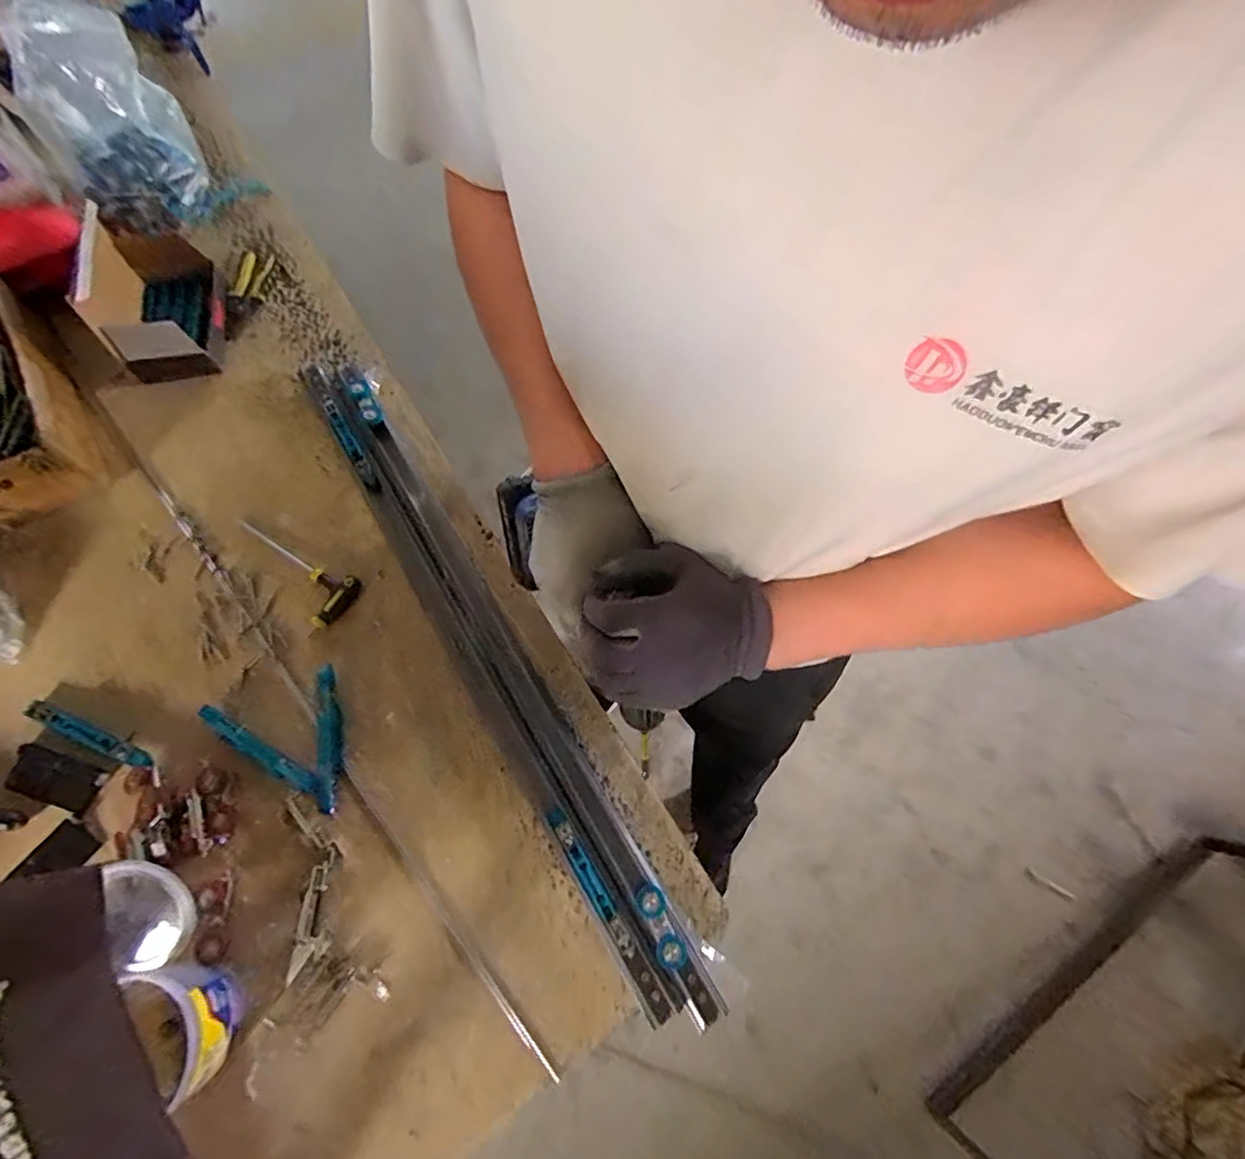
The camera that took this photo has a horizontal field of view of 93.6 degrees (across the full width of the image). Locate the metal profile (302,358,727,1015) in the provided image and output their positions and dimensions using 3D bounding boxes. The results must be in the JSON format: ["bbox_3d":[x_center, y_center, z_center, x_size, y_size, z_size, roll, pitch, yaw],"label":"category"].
[{"bbox_3d":[-0.179,0.069,0.692,0.093,0.031,0.884,-30,73,-12],"label":"metal profile"}]

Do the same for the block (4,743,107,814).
[{"bbox_3d":[-0.634,0.222,0.652,0.099,0.011,0.049,17,70,5],"label":"block"}]

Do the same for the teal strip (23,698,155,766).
[{"bbox_3d":[-0.588,0.172,0.647,0.151,0.012,0.026,19,70,5],"label":"teal strip"}]

